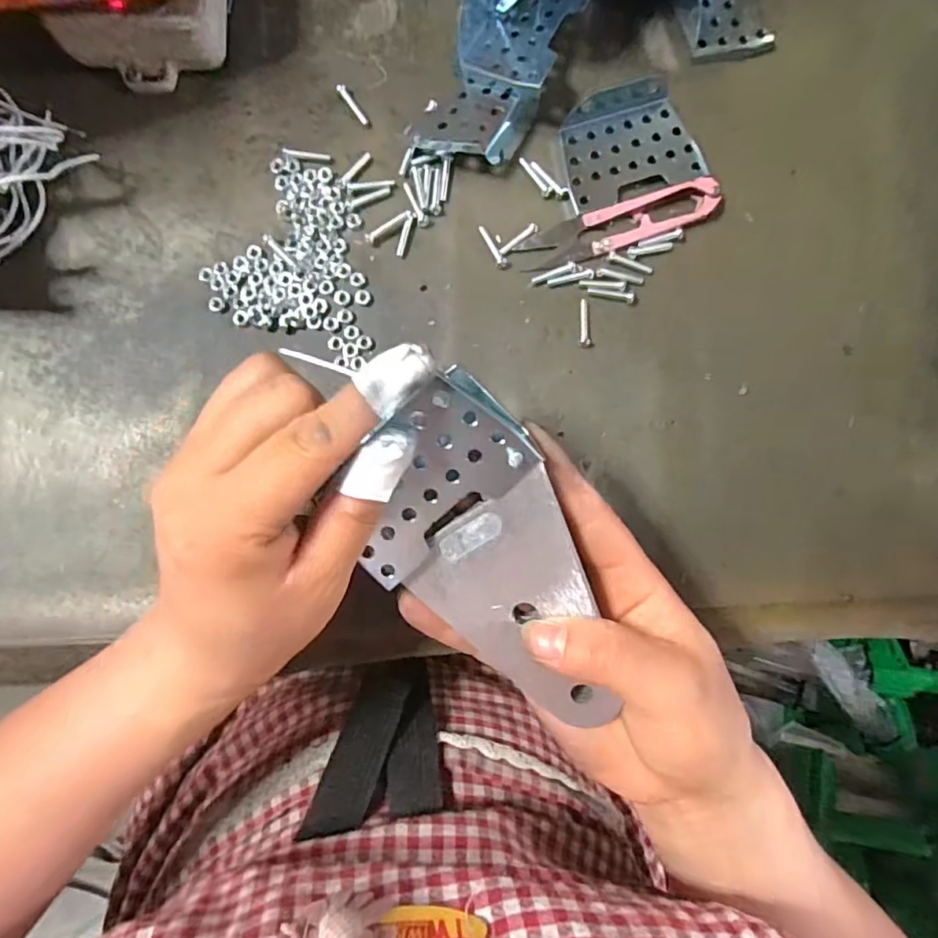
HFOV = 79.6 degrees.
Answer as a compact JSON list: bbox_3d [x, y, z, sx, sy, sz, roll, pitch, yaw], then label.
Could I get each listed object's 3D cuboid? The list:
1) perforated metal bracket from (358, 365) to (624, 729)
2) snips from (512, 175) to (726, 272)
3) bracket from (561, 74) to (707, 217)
[{"bbox_3d":[0.016,0.032,0.195,0.119,0.008,0.071,41,106,-8],"label":"perforated metal bracket"},{"bbox_3d":[0.076,-0.120,0.276,0.103,0.008,0.022,-19,87,-4],"label":"snips"},{"bbox_3d":[0.078,-0.162,0.279,0.068,0.012,0.056,-17,87,-4],"label":"bracket"}]

